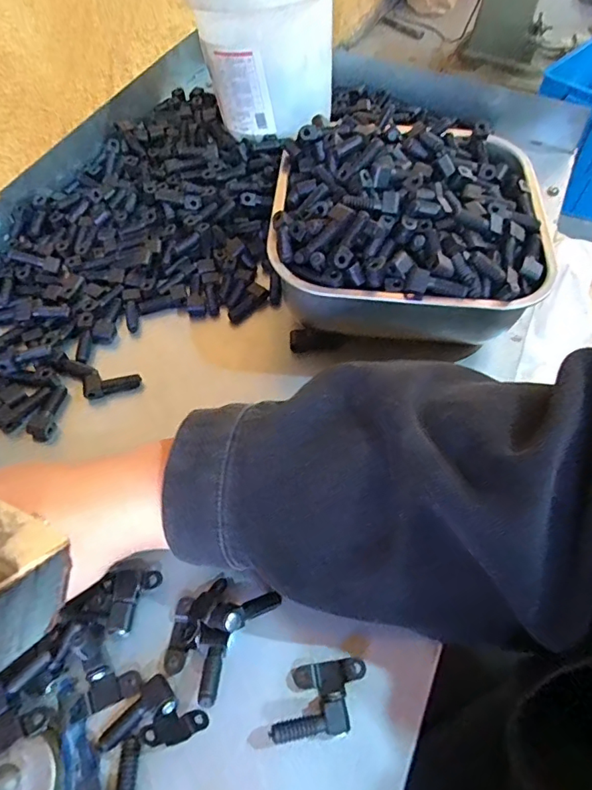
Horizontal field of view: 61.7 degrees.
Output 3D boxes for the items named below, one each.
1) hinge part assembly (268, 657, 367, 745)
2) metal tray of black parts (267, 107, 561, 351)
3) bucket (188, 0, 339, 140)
[{"bbox_3d":[0.011,0.142,0.233,0.045,0.010,0.031,-2,58,-3],"label":"hinge part assembly"},{"bbox_3d":[0.076,-0.119,0.347,0.172,0.077,0.178,6,58,2],"label":"metal tray of black parts"},{"bbox_3d":[-0.022,-0.306,0.413,0.115,0.127,0.106,1,58,-1],"label":"bucket"}]

